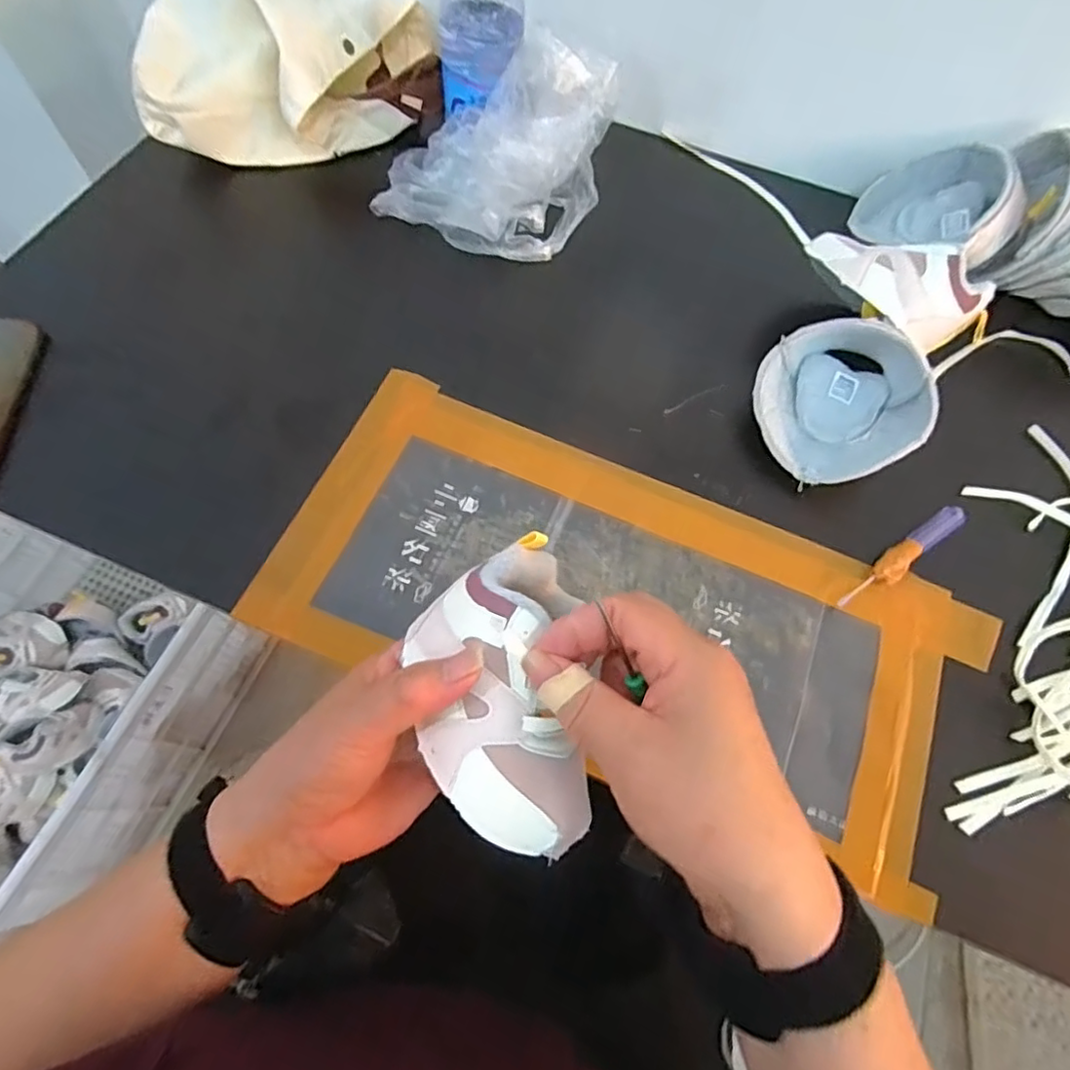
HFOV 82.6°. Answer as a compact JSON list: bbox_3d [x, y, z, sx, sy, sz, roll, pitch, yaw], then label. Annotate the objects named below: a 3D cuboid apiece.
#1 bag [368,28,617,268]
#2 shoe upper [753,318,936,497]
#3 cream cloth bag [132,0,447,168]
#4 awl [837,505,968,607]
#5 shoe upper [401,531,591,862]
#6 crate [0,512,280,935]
[{"bbox_3d":[-0.035,-0.309,0.488,0.182,0.132,0.096,4,67,0],"label":"bag"},{"bbox_3d":[0.222,-0.099,0.442,0.109,0.063,0.113,11,67,2],"label":"shoe upper"},{"bbox_3d":[-0.216,-0.423,0.545,0.265,0.095,0.146,-20,69,-10],"label":"cream cloth bag"},{"bbox_3d":[0.256,0.015,0.424,0.120,0.010,0.019,-34,72,-15],"label":"awl"},{"bbox_3d":[-0.015,0.071,0.281,0.078,0.048,0.138,-4,73,-4],"label":"shoe upper"},{"bbox_3d":[-0.728,0.258,0.898,0.412,0.292,0.495,21,66,6],"label":"crate"}]

